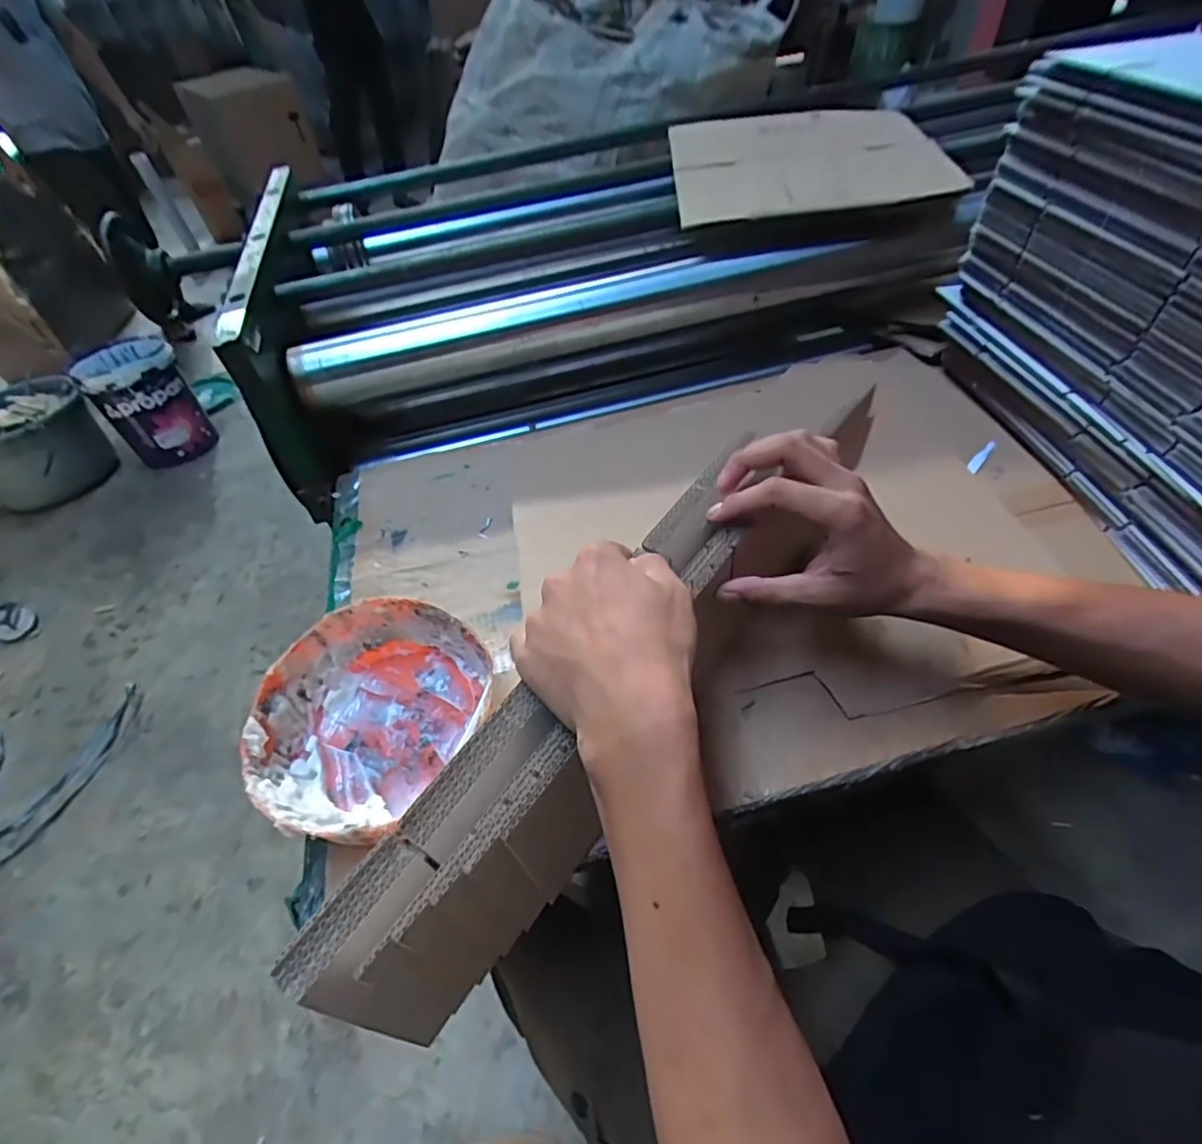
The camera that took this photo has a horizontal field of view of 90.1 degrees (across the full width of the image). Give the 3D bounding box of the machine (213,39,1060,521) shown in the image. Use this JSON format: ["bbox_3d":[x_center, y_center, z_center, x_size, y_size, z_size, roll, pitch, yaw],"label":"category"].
[{"bbox_3d":[-0.015,-0.430,0.844,0.810,0.213,0.560,-11,50,-3],"label":"machine"}]

